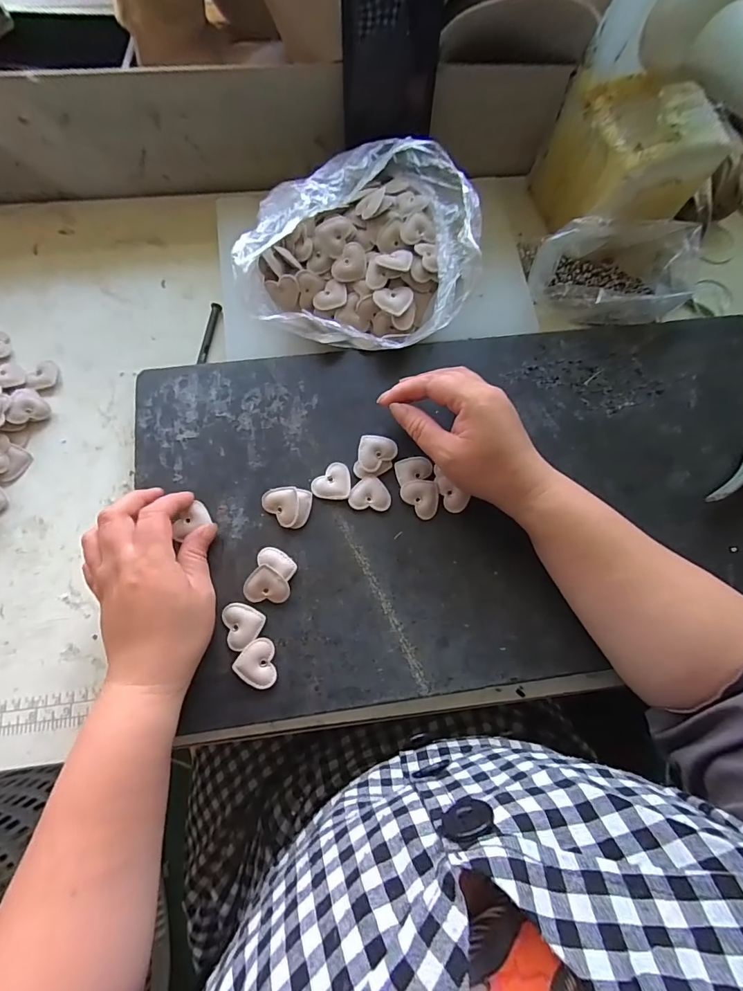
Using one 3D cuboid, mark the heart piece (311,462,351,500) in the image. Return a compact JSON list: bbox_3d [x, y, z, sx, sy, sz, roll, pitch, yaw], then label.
[{"bbox_3d":[-0.033,-0.012,0.367,0.032,0.004,0.031,-4,73,-4],"label":"heart piece"}]

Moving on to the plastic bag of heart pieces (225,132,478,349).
[{"bbox_3d":[-0.010,-0.212,0.380,0.185,0.103,0.167,9,72,0],"label":"plastic bag of heart pieces"}]

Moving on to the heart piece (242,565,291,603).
[{"bbox_3d":[-0.080,0.067,0.339,0.034,0.008,0.029,4,101,2],"label":"heart piece"}]

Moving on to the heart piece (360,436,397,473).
[{"bbox_3d":[0.005,-0.034,0.371,0.031,0.009,0.030,1,72,-2],"label":"heart piece"}]

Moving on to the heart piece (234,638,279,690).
[{"bbox_3d":[-0.085,0.124,0.326,0.029,0.006,0.034,-7,73,-5],"label":"heart piece"}]

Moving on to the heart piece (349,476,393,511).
[{"bbox_3d":[-0.001,-0.002,0.364,0.033,0.004,0.027,4,72,-1],"label":"heart piece"}]

